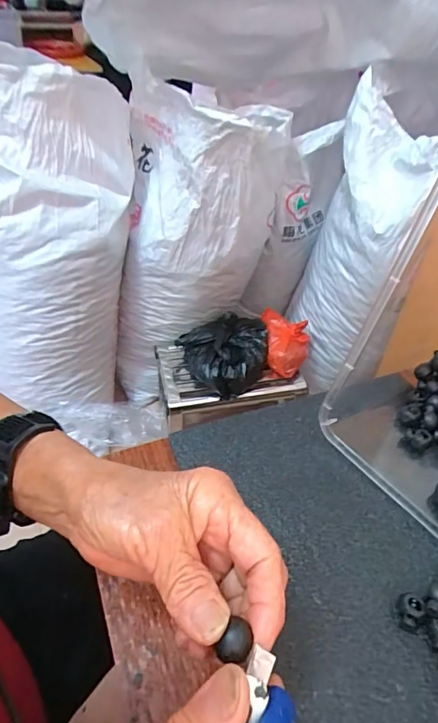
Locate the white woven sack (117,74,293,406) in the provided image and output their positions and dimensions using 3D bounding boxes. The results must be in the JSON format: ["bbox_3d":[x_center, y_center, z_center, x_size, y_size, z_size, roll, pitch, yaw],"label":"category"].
[{"bbox_3d":[-0.082,-0.193,0.933,0.281,0.651,0.252,6,41,-23],"label":"white woven sack"}]

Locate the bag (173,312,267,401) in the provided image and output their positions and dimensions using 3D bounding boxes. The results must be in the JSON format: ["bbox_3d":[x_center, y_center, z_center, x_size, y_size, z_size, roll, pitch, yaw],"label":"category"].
[{"bbox_3d":[0.023,-0.019,0.919,0.184,0.085,0.144,-20,48,-22],"label":"bag"}]

